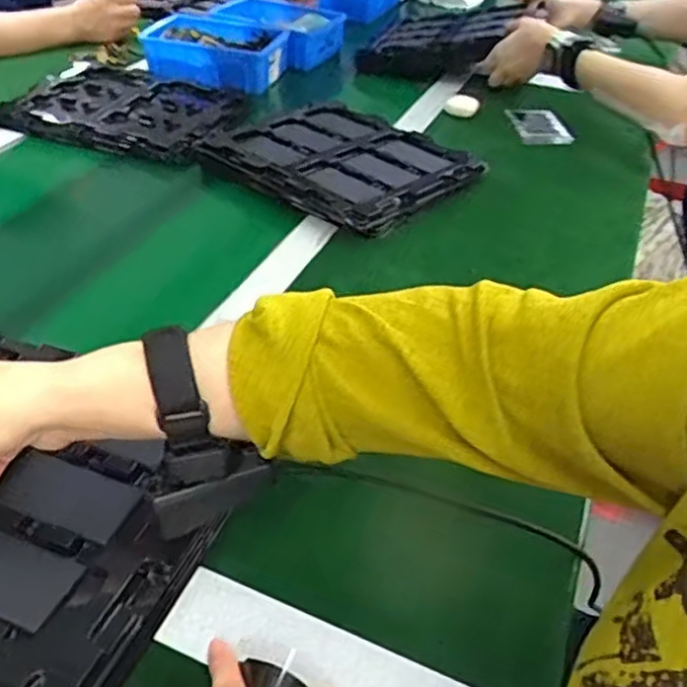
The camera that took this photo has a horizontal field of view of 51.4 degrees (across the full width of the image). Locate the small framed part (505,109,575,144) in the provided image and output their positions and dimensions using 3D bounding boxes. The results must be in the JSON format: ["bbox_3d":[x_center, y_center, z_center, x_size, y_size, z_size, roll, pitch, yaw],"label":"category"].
[{"bbox_3d":[0.274,-0.309,1.003,0.069,0.006,0.108,0,40,-6],"label":"small framed part"}]

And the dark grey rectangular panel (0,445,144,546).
[{"bbox_3d":[-0.171,0.093,0.444,0.084,0.004,0.044,17,41,15],"label":"dark grey rectangular panel"}]

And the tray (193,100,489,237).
[{"bbox_3d":[-0.002,-0.220,0.852,0.280,0.030,0.212,30,46,28],"label":"tray"}]

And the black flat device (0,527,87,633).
[{"bbox_3d":[-0.194,0.125,0.400,0.087,0.004,0.045,17,41,15],"label":"black flat device"}]

